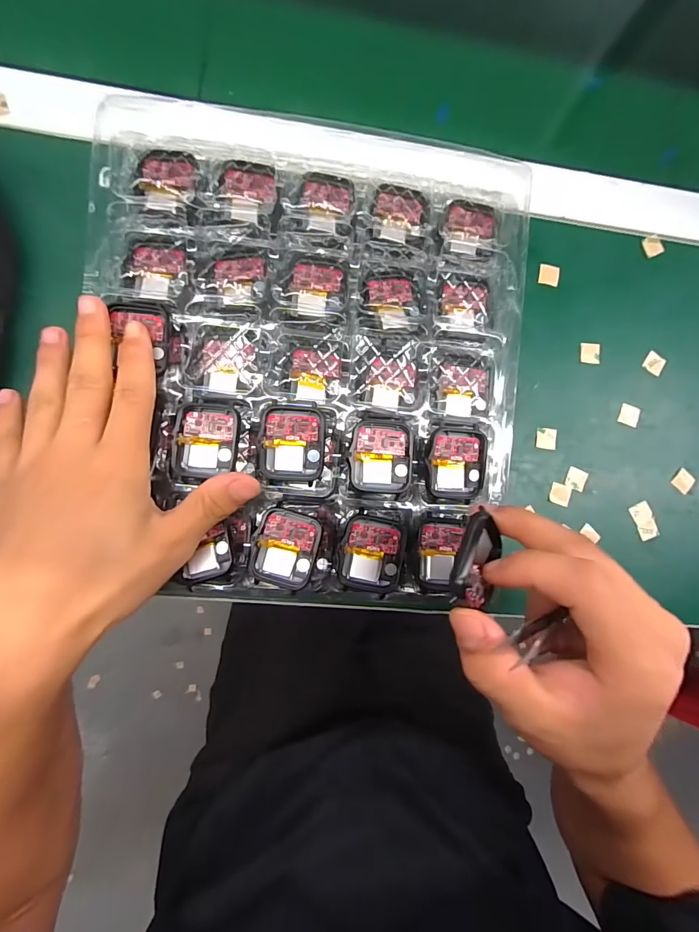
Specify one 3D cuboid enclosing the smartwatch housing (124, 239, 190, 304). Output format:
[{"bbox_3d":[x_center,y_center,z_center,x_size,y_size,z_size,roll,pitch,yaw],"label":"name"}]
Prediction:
[{"bbox_3d":[-0.117,-0.118,0.244,0.037,0.010,0.035,8,85,-6],"label":"smartwatch housing"}]

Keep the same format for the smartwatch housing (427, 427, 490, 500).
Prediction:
[{"bbox_3d":[0.066,-0.002,0.246,0.038,0.005,0.042,5,86,-6],"label":"smartwatch housing"}]

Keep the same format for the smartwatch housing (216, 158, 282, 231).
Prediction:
[{"bbox_3d":[-0.063,-0.168,0.249,0.038,0.012,0.035,3,86,-6],"label":"smartwatch housing"}]

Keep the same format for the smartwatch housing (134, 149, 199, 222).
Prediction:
[{"bbox_3d":[-0.112,-0.170,0.243,0.036,0.009,0.040,2,86,-6],"label":"smartwatch housing"}]

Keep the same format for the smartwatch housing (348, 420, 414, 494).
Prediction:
[{"bbox_3d":[0.019,-0.006,0.240,0.038,0.007,0.042,5,86,-6],"label":"smartwatch housing"}]

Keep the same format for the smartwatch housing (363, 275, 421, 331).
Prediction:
[{"bbox_3d":[0.027,-0.104,0.256,0.038,0.011,0.035,-2,86,-7],"label":"smartwatch housing"}]

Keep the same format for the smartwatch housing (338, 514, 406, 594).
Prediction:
[{"bbox_3d":[0.014,0.053,0.237,0.037,0.005,0.043,9,85,-6],"label":"smartwatch housing"}]

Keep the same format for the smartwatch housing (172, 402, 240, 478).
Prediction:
[{"bbox_3d":[-0.083,-0.015,0.231,0.037,0.011,0.042,6,86,-6],"label":"smartwatch housing"}]

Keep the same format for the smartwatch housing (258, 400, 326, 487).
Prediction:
[{"bbox_3d":[-0.033,-0.013,0.232,0.037,0.008,0.044,2,86,-6],"label":"smartwatch housing"}]

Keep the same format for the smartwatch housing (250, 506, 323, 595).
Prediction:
[{"bbox_3d":[-0.037,0.049,0.234,0.036,0.010,0.044,15,85,-5],"label":"smartwatch housing"}]

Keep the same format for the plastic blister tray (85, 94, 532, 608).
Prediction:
[{"bbox_3d":[-0.022,-0.070,0.246,0.262,0.024,0.291,7,86,-8],"label":"plastic blister tray"}]

